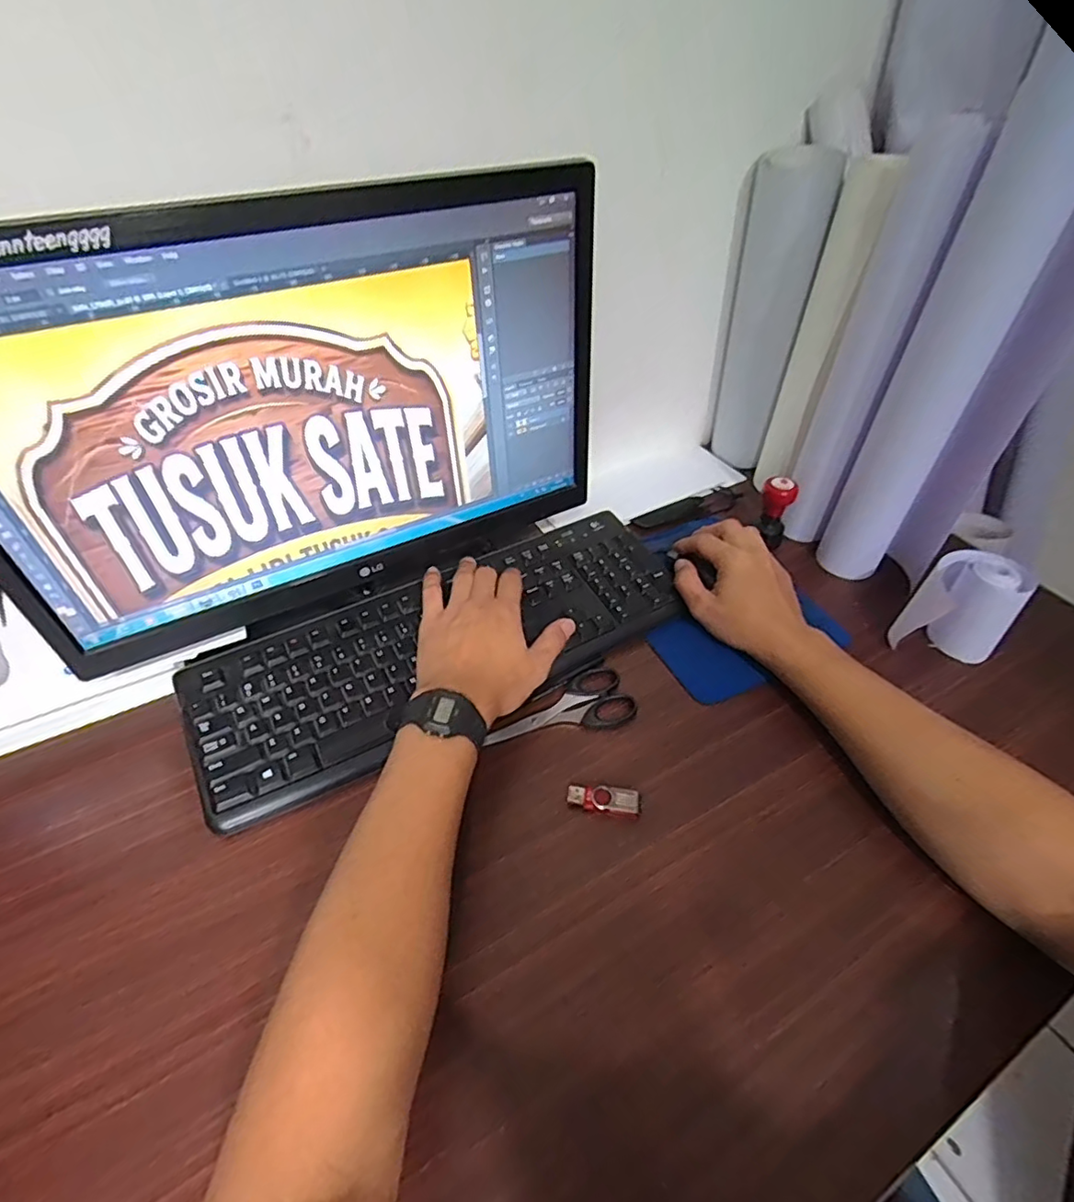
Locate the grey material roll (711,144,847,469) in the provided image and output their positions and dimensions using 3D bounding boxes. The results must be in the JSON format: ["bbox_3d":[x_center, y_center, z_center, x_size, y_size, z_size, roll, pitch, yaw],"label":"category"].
[{"bbox_3d":[0.246,-0.301,0.656,0.082,0.314,0.069,12,46,11],"label":"grey material roll"}]

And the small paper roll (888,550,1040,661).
[{"bbox_3d":[0.371,0.010,0.512,0.069,0.091,0.070,0,45,0],"label":"small paper roll"}]

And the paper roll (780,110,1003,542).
[{"bbox_3d":[0.292,-0.205,0.534,0.050,0.354,0.067,20,48,18],"label":"paper roll"}]

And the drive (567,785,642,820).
[{"bbox_3d":[0.050,0.146,0.430,0.053,0.007,0.020,9,46,8],"label":"drive"}]

